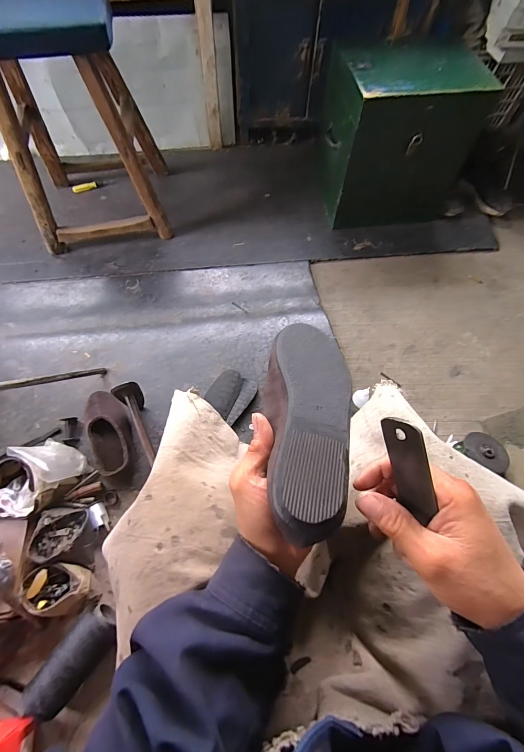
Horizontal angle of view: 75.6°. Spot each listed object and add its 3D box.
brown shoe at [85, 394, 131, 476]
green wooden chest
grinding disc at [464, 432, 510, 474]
[{"bbox_3d":[-0.352,0.126,0.779,0.094,0.068,0.209,-25,72,-13],"label":"brown shoe"},{"bbox_3d":[0.379,-0.666,0.986,0.367,0.381,0.274,-4,66,-3],"label":"green wooden chest"},{"bbox_3d":[0.489,0.162,0.732,0.097,0.014,0.085,17,51,-8],"label":"grinding disc"}]

